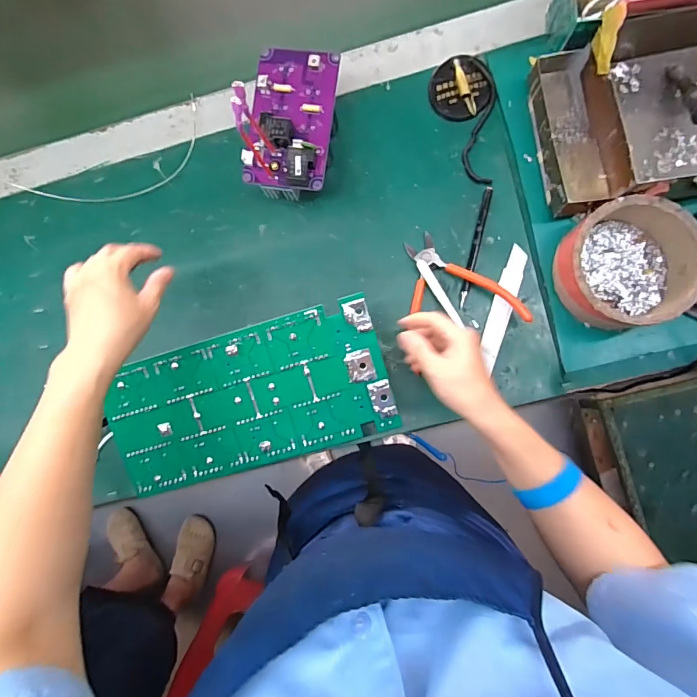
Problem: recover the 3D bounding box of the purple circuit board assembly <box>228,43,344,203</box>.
[{"bbox_3d":[-0.059,-0.233,0.450,0.098,0.081,0.145,2,86,6],"label":"purple circuit board assembly"}]

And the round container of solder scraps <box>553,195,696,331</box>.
[{"bbox_3d":[0.279,-0.083,0.420,0.118,0.050,0.120,0,86,6],"label":"round container of solder scraps"}]

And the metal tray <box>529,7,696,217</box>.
[{"bbox_3d":[0.362,-0.256,0.418,0.327,0.060,0.189,-9,85,5],"label":"metal tray"}]

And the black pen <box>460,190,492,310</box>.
[{"bbox_3d":[0.141,-0.112,0.462,0.009,0.007,0.134,14,88,7],"label":"black pen"}]

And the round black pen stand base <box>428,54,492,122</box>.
[{"bbox_3d":[0.125,-0.291,0.466,0.066,0.016,0.063,0,86,6],"label":"round black pen stand base"}]

